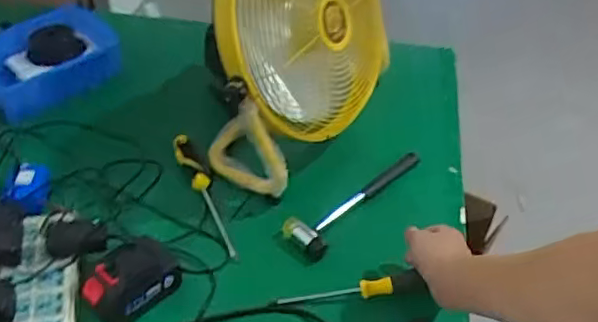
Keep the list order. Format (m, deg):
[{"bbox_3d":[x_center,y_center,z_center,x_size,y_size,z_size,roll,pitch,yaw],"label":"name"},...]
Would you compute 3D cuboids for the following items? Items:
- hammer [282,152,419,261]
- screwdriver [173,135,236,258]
[{"bbox_3d":[0.089,0.051,0.923,0.066,0.031,0.258,35,51,28],"label":"hammer"},{"bbox_3d":[-0.139,0.040,0.927,0.037,0.030,0.253,-18,48,-22],"label":"screwdriver"}]

